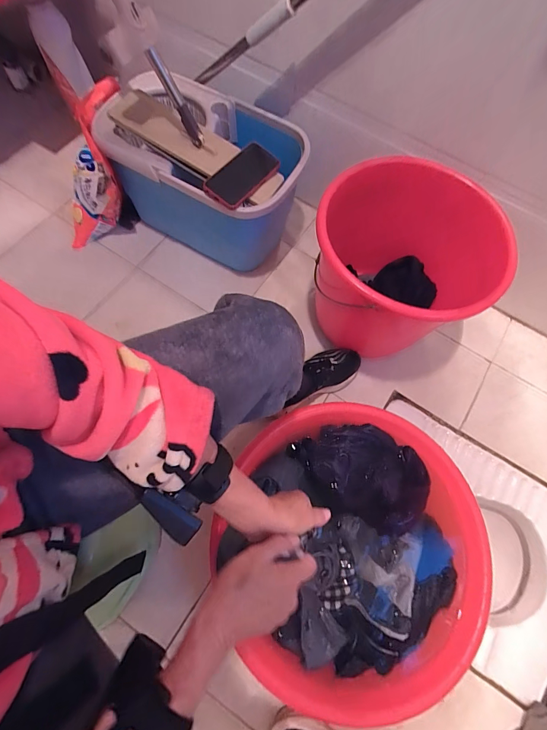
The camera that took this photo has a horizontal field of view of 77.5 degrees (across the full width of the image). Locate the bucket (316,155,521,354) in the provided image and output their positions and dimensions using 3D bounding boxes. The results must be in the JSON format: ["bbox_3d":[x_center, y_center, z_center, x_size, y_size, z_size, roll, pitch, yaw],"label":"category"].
[{"bbox_3d":[0.278,-0.208,0.742,0.391,0.285,0.352,-34,74,-14],"label":"bucket"}]

